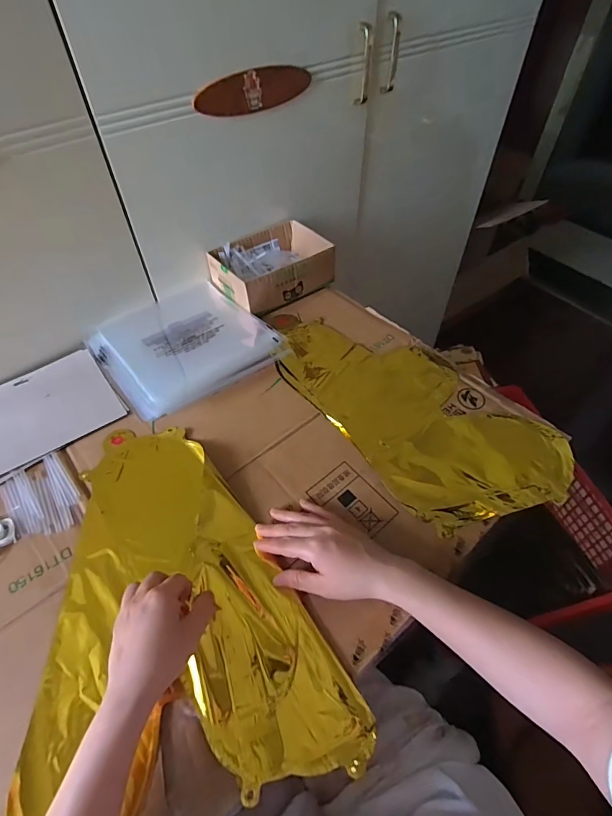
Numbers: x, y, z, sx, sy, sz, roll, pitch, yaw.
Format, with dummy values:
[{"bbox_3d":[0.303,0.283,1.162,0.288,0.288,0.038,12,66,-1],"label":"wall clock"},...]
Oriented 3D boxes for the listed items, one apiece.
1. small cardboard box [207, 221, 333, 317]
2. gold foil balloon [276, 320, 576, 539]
[{"bbox_3d":[-0.060,-0.251,0.730,0.192,0.059,0.140,-29,58,-21],"label":"small cardboard box"},{"bbox_3d":[0.137,-0.006,0.572,0.209,0.019,0.400,-32,59,-22],"label":"gold foil balloon"}]

